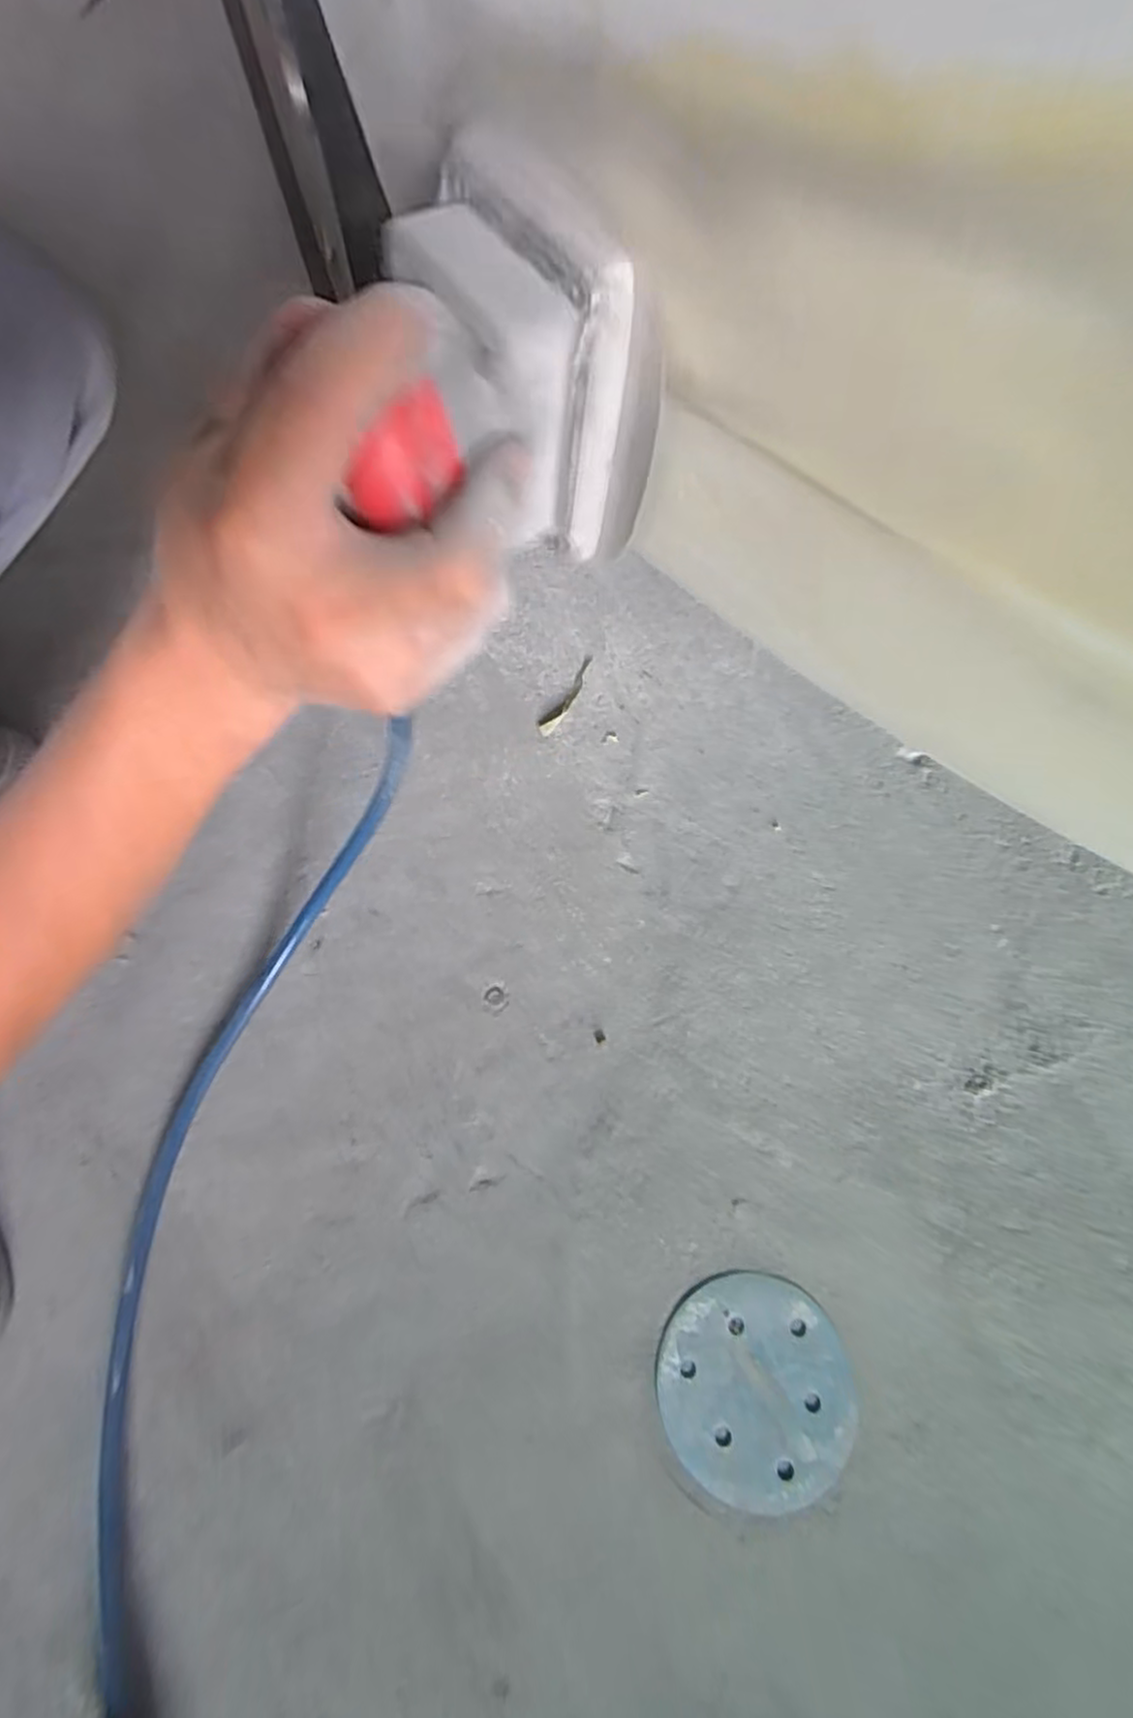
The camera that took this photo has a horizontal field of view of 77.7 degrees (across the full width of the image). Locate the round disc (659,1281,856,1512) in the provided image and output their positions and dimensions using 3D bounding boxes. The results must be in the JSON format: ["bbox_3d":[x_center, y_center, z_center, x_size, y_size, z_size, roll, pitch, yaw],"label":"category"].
[{"bbox_3d":[0.117,0.322,0.430,0.115,0.014,0.114,-1,70,2],"label":"round disc"}]

